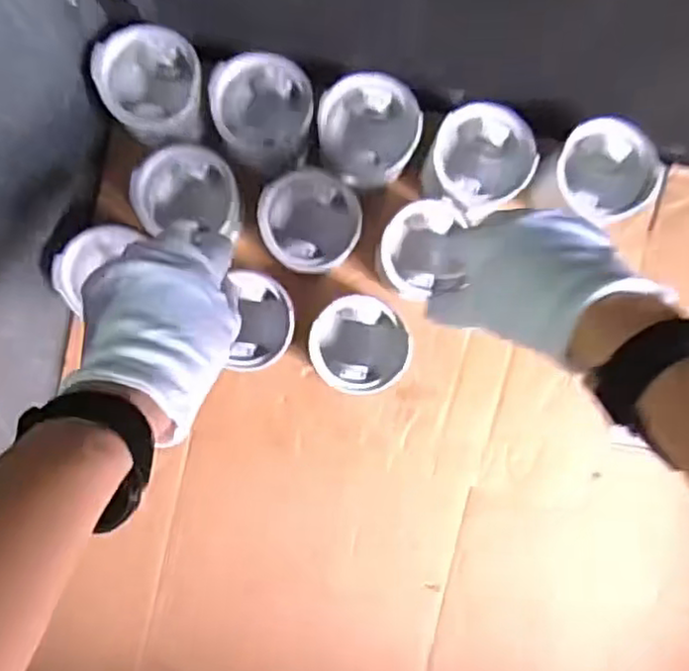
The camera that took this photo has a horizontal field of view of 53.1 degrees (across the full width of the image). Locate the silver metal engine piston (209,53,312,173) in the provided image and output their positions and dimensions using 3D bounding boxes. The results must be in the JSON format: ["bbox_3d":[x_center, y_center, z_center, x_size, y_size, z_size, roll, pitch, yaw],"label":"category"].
[{"bbox_3d":[-0.071,-0.194,0.612,0.086,0.062,0.094,-6,92,-2],"label":"silver metal engine piston"}]

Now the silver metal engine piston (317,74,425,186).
[{"bbox_3d":[0.020,-0.178,0.614,0.086,0.077,0.086,0,92,-2],"label":"silver metal engine piston"}]

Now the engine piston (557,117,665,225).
[{"bbox_3d":[0.229,-0.146,0.625,0.084,0.085,0.091,0,92,-2],"label":"engine piston"}]

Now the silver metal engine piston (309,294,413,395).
[{"bbox_3d":[0.014,0.005,0.634,0.084,0.091,0.084,0,92,-2],"label":"silver metal engine piston"}]

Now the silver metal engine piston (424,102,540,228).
[{"bbox_3d":[0.119,-0.154,0.614,0.087,0.070,0.086,0,92,-2],"label":"silver metal engine piston"}]

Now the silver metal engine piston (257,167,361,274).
[{"bbox_3d":[-0.031,-0.098,0.622,0.084,0.084,0.079,8,92,-2],"label":"silver metal engine piston"}]

